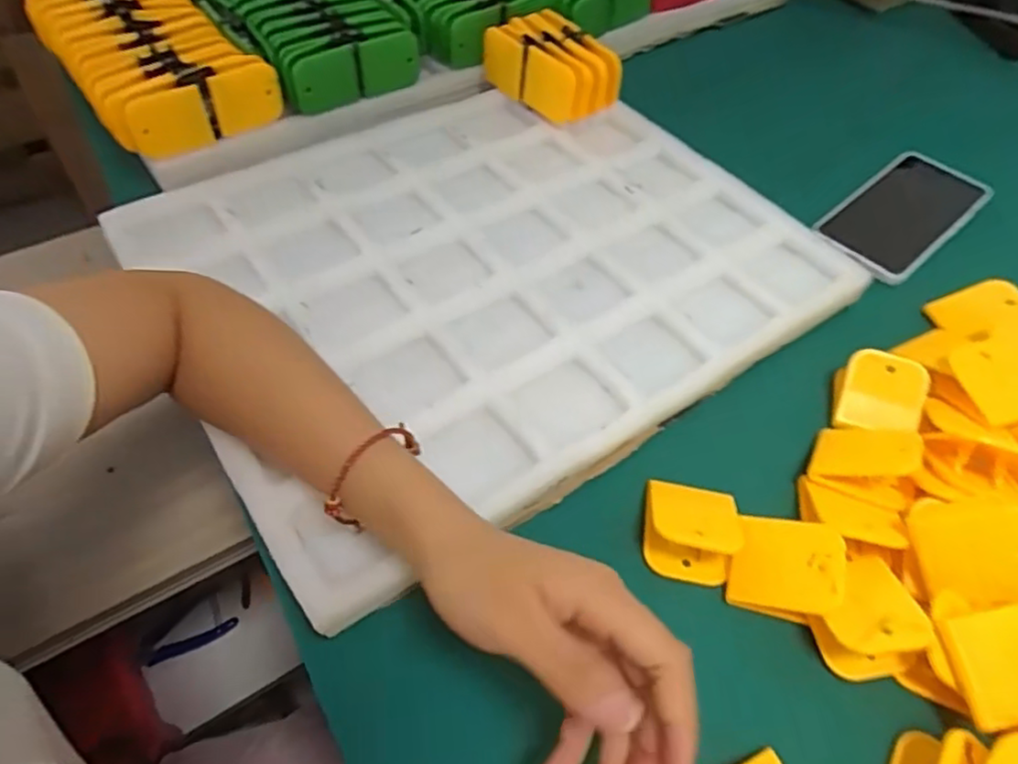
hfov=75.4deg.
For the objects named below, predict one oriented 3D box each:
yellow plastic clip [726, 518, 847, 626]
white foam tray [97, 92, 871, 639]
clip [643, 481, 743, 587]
[{"bbox_3d":[0.146,0.097,0.346,0.053,0.018,0.053,2,57,25],"label":"yellow plastic clip"},{"bbox_3d":[-0.016,-0.090,0.474,0.431,0.020,0.348,-28,60,-23],"label":"white foam tray"},{"bbox_3d":[0.101,0.077,0.361,0.049,0.028,0.054,12,53,5],"label":"clip"}]

